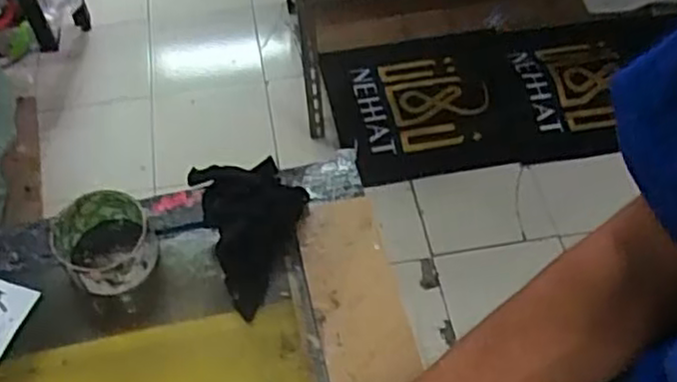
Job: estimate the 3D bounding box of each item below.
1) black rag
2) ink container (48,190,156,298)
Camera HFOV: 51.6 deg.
[{"bbox_3d":[-0.074,0.023,0.642,0.091,0.057,0.157,-19,56,-13],"label":"black rag"},{"bbox_3d":[-0.207,0.045,0.620,0.079,0.049,0.089,-23,57,-16],"label":"ink container"}]

